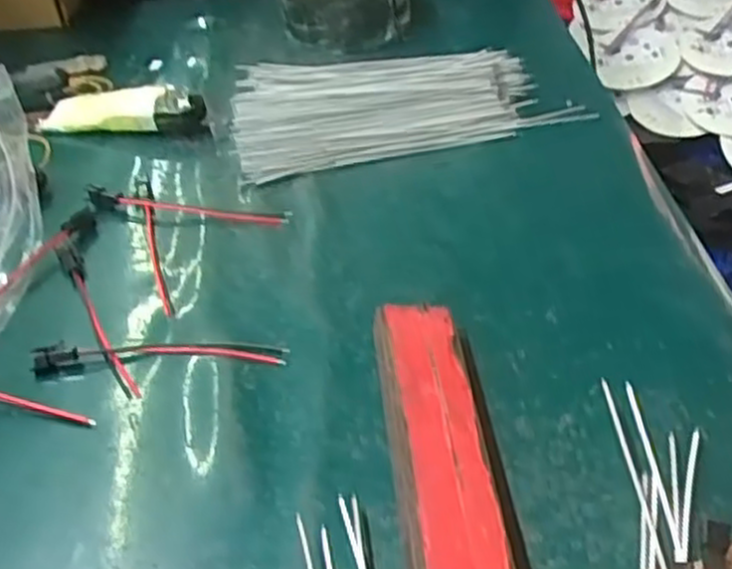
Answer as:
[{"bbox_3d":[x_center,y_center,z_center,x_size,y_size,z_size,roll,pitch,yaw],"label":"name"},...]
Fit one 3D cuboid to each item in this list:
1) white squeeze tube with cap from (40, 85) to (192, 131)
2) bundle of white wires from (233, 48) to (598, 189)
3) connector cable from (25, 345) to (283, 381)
[{"bbox_3d":[-0.141,-0.097,0.447,0.088,0.024,0.023,4,43,10],"label":"white squeeze tube with cap"},{"bbox_3d":[0.015,-0.107,0.451,0.177,0.019,0.102,-10,43,-4],"label":"bundle of white wires"},{"bbox_3d":[-0.083,0.030,0.319,0.101,0.004,0.015,-3,43,3],"label":"connector cable"}]

